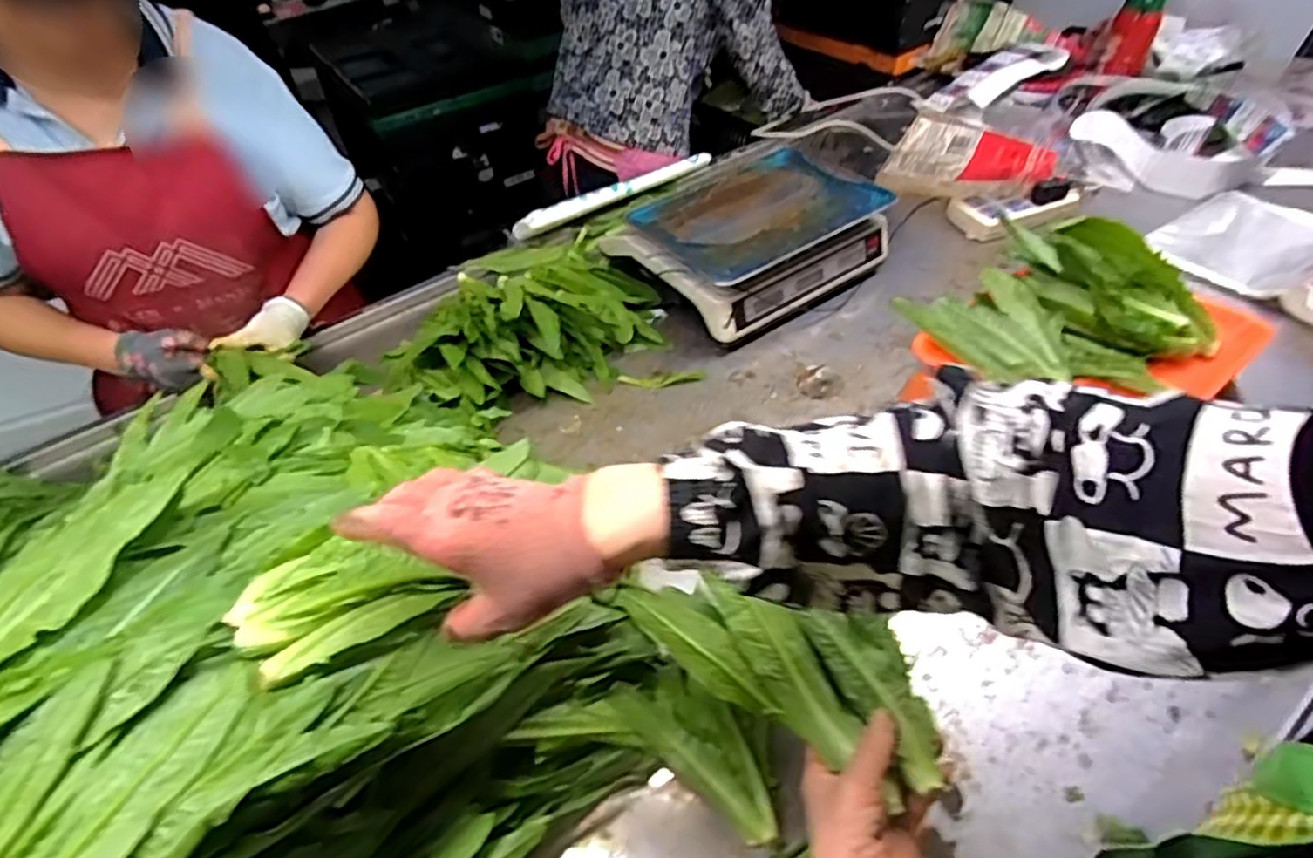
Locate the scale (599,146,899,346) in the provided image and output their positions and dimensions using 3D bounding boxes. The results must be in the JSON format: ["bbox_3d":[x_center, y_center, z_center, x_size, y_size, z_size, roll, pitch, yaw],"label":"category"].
[{"bbox_3d":[0.145,-0.285,0.987,0.325,0.105,0.296,-29,51,-21],"label":"scale"}]

